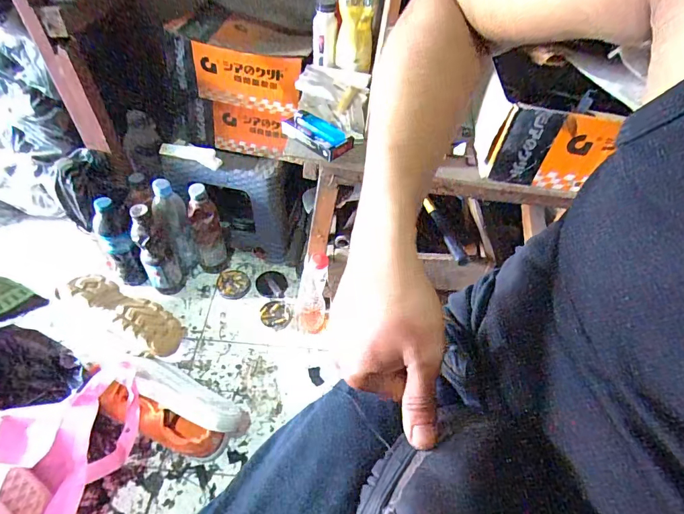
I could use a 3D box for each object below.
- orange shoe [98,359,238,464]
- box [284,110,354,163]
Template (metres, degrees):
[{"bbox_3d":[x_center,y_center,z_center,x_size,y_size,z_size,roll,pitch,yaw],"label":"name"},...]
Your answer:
[{"bbox_3d":[-0.302,0.262,0.729,0.257,0.097,0.122,24,52,14],"label":"orange shoe"},{"bbox_3d":[-0.038,-0.174,0.582,0.099,0.028,0.045,29,53,18],"label":"box"}]

